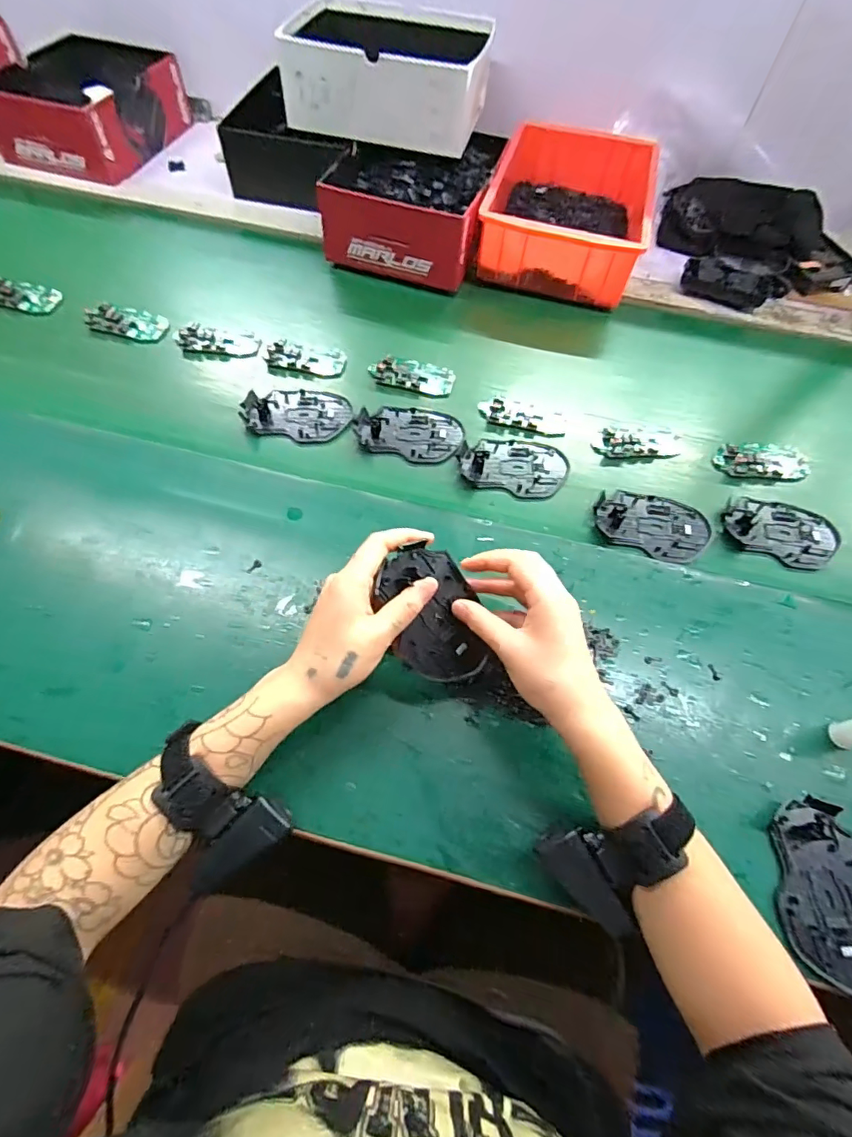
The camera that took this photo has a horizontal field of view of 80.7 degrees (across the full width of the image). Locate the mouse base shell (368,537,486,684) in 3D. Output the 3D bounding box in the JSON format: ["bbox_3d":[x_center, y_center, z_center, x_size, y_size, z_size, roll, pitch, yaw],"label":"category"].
[{"bbox_3d":[0.007,0.037,0.385,0.075,0.011,0.110,-26,100,-25],"label":"mouse base shell"}]

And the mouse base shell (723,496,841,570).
[{"bbox_3d":[0.360,-0.038,0.504,0.113,0.010,0.074,13,63,4],"label":"mouse base shell"}]

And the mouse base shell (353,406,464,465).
[{"bbox_3d":[-0.018,-0.149,0.546,0.113,0.007,0.073,15,63,5],"label":"mouse base shell"}]

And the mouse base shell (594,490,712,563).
[{"bbox_3d":[0.227,-0.046,0.503,0.110,0.012,0.069,21,64,8],"label":"mouse base shell"}]

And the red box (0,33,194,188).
[{"bbox_3d":[-0.522,-0.726,0.776,0.226,0.079,0.272,18,62,6],"label":"red box"}]

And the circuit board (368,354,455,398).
[{"bbox_3d":[-0.016,-0.227,0.586,0.097,0.006,0.043,14,63,4],"label":"circuit board"}]

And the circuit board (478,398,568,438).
[{"bbox_3d":[0.109,-0.171,0.561,0.097,0.007,0.036,16,63,5],"label":"circuit board"}]

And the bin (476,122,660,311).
[{"bbox_3d":[0.196,-0.499,0.691,0.202,0.080,0.292,15,63,5],"label":"bin"}]

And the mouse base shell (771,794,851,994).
[{"bbox_3d":[0.291,0.229,0.358,0.073,0.010,0.113,11,63,3],"label":"mouse base shell"}]

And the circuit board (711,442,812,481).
[{"bbox_3d":[0.367,-0.119,0.548,0.102,0.008,0.053,3,63,-1],"label":"circuit board"}]

